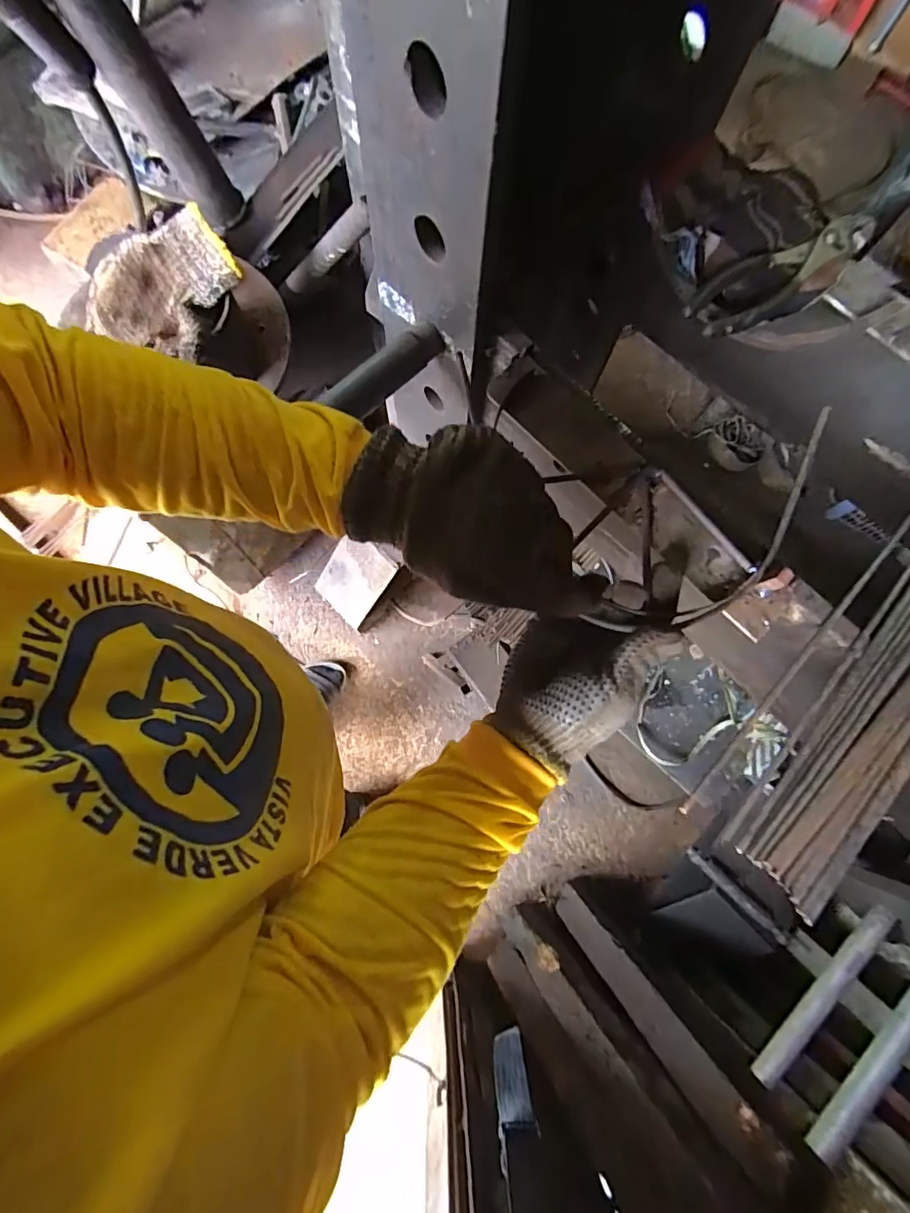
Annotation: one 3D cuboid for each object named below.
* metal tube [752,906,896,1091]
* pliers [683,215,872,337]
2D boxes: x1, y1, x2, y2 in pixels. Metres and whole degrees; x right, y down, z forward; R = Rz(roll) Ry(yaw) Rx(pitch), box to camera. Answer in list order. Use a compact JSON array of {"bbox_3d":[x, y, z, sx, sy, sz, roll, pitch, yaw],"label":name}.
[{"bbox_3d":[0.446,0.468,0.611,0.250,0.023,0.026,-42,81,-10],"label":"metal tube"},{"bbox_3d":[0.275,-0.278,0.421,0.188,0.012,0.050,-30,79,-8],"label":"pliers"}]

